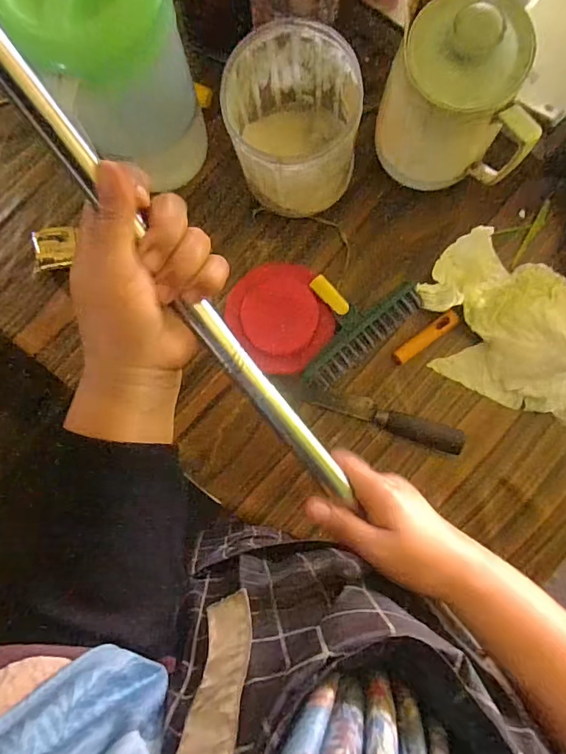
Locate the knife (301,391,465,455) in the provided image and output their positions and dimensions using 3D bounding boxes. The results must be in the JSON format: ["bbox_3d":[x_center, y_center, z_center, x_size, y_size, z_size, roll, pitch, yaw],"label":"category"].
[{"bbox_3d":[0.129,0.052,0.610,0.198,0.022,0.033,19,85,5],"label":"knife"}]

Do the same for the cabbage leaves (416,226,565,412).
[{"bbox_3d":[0.273,-0.068,0.594,0.226,0.052,0.177,29,86,5],"label":"cabbage leaves"}]

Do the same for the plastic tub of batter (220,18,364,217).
[{"bbox_3d":[0.013,-0.285,0.565,0.137,0.163,0.144,0,84,3],"label":"plastic tub of batter"}]

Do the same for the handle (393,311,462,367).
[{"bbox_3d":[0.179,-0.049,0.611,0.093,0.025,0.020,-35,84,-1],"label":"handle"}]

